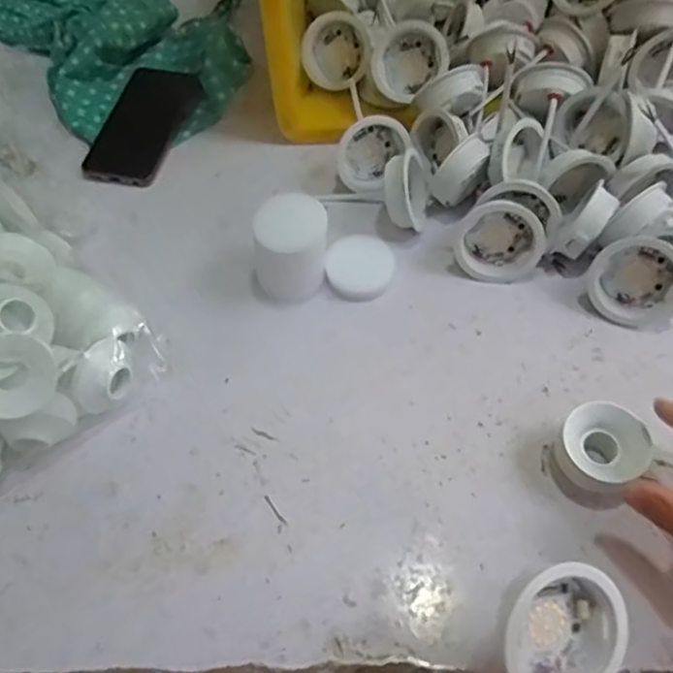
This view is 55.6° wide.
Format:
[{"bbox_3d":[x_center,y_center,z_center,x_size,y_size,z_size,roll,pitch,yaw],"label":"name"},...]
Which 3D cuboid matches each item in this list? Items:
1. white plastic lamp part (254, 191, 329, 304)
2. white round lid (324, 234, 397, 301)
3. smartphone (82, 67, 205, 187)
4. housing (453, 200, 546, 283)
[{"bbox_3d":[-0.038,-0.072,0.522,0.064,0.074,0.052,-12,57,-5],"label":"white plastic lamp part"},{"bbox_3d":[0.021,-0.061,0.555,0.059,0.009,0.067,9,57,8],"label":"white round lid"},{"bbox_3d":[-0.206,-0.223,0.675,0.082,0.013,0.175,12,58,10],"label":"smartphone"},{"bbox_3d":[0.138,-0.080,0.543,0.070,0.068,0.026,16,19,1],"label":"housing"}]

